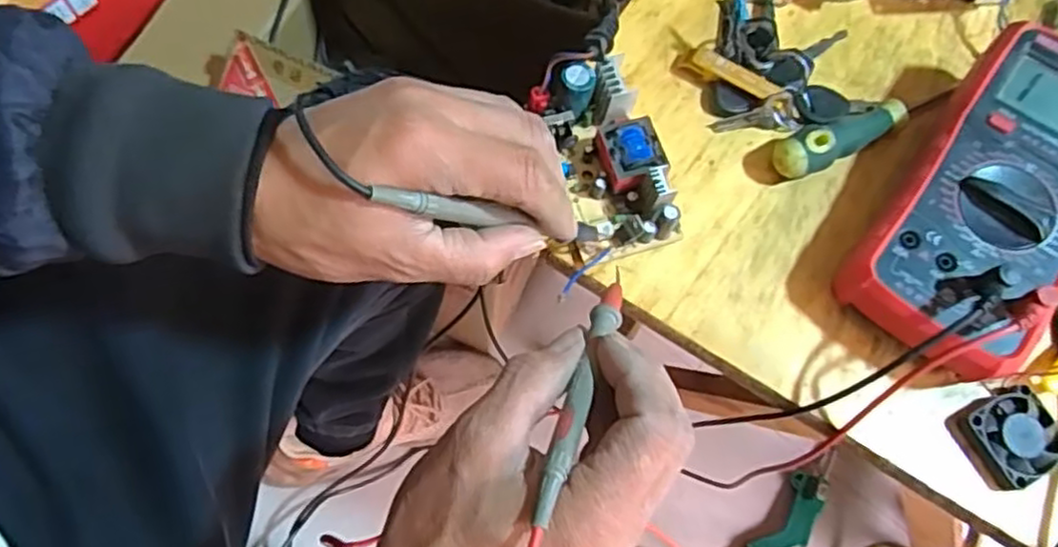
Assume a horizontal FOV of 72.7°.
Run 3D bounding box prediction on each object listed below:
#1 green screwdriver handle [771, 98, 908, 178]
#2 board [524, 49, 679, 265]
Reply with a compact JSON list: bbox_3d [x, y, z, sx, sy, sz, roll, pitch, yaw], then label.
[{"bbox_3d":[0.170,-0.074,0.391,0.085,0.027,0.021,-24,74,-12],"label":"green screwdriver handle"},{"bbox_3d":[0.041,-0.059,0.370,0.054,0.035,0.098,-18,83,-9],"label":"board"}]

